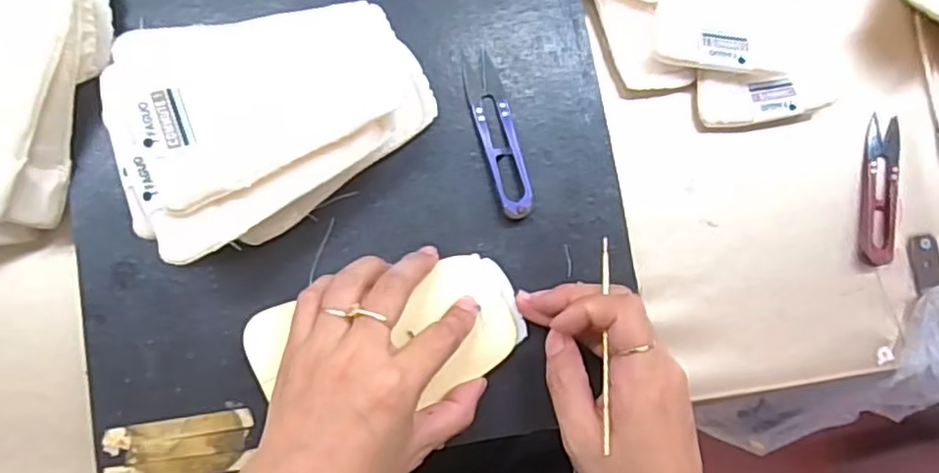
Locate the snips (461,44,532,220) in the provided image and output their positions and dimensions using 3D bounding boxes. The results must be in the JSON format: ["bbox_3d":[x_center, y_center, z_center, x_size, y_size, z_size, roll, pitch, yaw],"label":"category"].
[{"bbox_3d":[0.017,-0.059,0.378,0.022,0.010,0.098,-16,88,-8],"label":"snips"}]

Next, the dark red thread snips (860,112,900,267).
[{"bbox_3d":[0.271,-0.031,0.428,0.024,0.010,0.099,9,85,-6],"label":"dark red thread snips"}]

